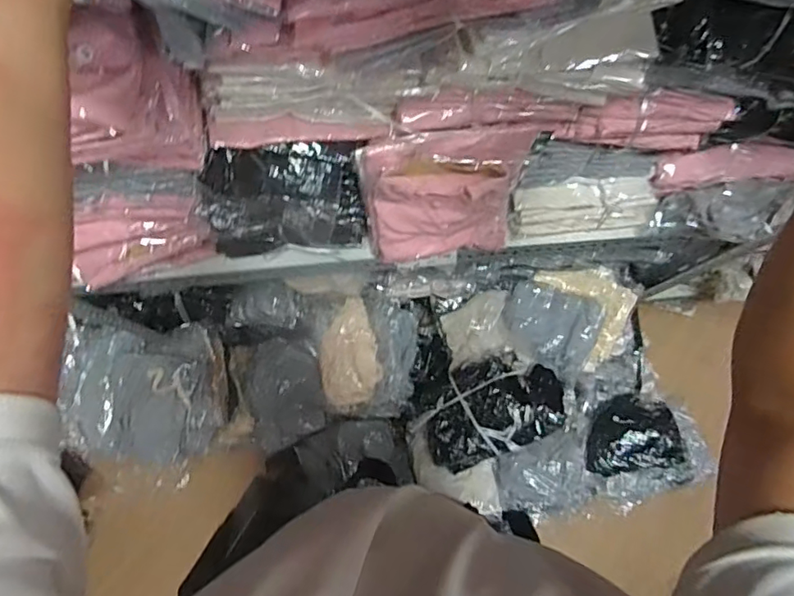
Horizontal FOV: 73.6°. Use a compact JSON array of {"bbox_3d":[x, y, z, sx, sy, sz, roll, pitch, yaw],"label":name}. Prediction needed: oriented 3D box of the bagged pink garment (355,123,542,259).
[{"bbox_3d":[0.068,-0.142,0.765,0.229,0.222,0.094,-7,76,-3],"label":"bagged pink garment"}]

